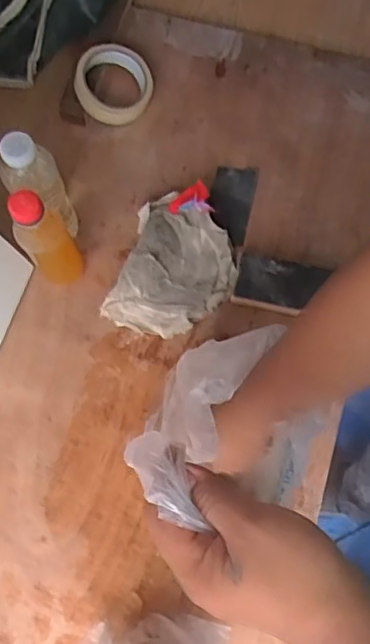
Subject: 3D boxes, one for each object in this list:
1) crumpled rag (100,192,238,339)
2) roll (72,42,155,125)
[{"bbox_3d":[-0.010,-0.064,0.705,0.130,0.042,0.161,17,75,5],"label":"crumpled rag"},{"bbox_3d":[-0.091,-0.303,0.766,0.096,0.027,0.097,4,80,-22],"label":"roll"}]

